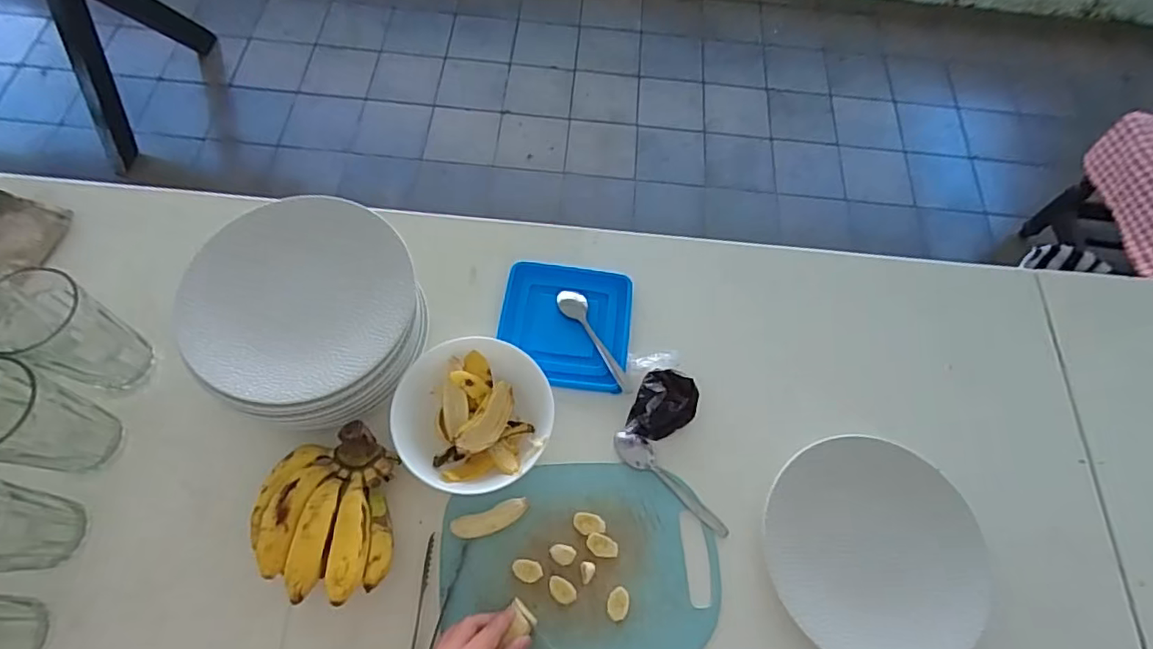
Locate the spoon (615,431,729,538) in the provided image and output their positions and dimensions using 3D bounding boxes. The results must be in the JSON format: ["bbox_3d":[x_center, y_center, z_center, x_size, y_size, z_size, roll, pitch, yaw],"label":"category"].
[{"bbox_3d":[0.093,0.152,0.562,0.135,0.008,0.027,38,70,13],"label":"spoon"}]

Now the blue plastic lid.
[{"bbox_3d":[-0.011,0.000,0.620,0.135,0.013,0.141,5,66,-1],"label":"blue plastic lid"}]

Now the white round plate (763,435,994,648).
[{"bbox_3d":[0.273,0.207,0.529,0.185,0.017,0.199,1,67,-3],"label":"white round plate"}]

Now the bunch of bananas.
[{"bbox_3d":[-0.216,0.163,0.500,0.110,0.062,0.133,-2,67,-4],"label":"bunch of bananas"}]

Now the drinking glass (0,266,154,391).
[{"bbox_3d":[-0.464,0.007,0.526,0.090,0.117,0.072,28,68,9],"label":"drinking glass"}]

